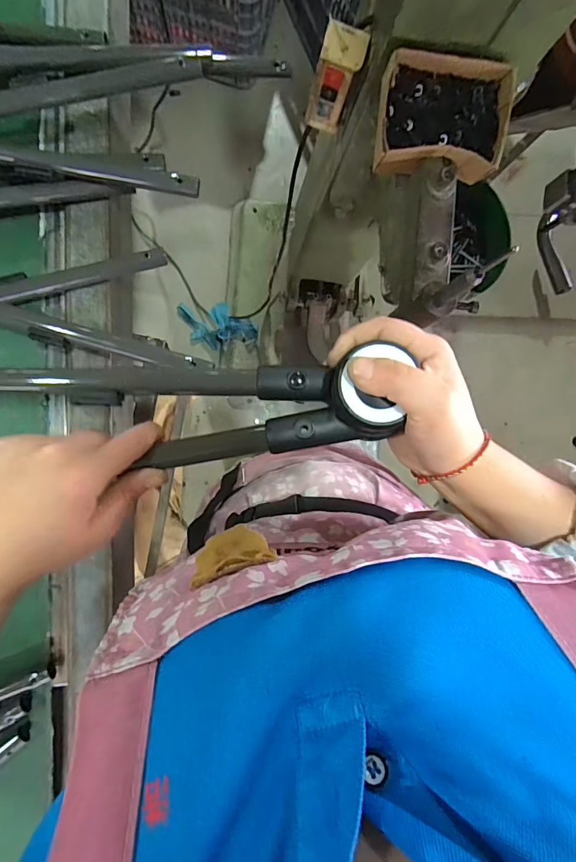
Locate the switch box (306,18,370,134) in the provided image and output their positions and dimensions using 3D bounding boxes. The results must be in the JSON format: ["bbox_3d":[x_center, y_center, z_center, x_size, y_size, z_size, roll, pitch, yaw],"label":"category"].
[{"bbox_3d":[0.055,-0.425,0.530,0.053,0.110,0.039,19,86,-7],"label":"switch box"}]

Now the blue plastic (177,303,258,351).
[{"bbox_3d":[-0.205,-0.305,1.255,0.255,0.063,0.120,12,86,25],"label":"blue plastic"}]

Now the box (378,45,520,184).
[{"bbox_3d":[0.162,-0.325,0.459,0.138,0.053,0.101,7,87,-8],"label":"box"}]

